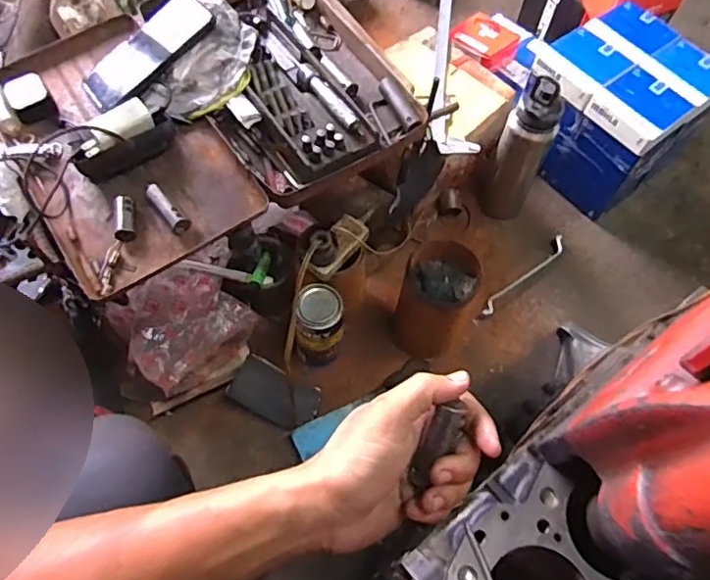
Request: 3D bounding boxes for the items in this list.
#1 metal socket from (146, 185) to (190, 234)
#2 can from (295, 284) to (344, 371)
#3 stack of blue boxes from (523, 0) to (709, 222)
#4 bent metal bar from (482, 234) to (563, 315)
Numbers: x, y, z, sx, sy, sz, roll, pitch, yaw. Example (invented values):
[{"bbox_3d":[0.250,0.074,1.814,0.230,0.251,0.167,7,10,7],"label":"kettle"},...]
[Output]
[{"bbox_3d":[-0.197,-0.086,0.591,0.019,0.021,0.059,-40,78,-3],"label":"metal socket"},{"bbox_3d":[-0.052,0.056,0.835,0.065,0.143,0.068,1,62,-2],"label":"can"},{"bbox_3d":[0.461,-0.319,1.026,0.244,0.220,0.239,-33,68,-18],"label":"stack of blue boxes"},{"bbox_3d":[0.294,-0.026,0.970,0.217,0.021,0.025,-39,70,-20],"label":"bent metal bar"}]

